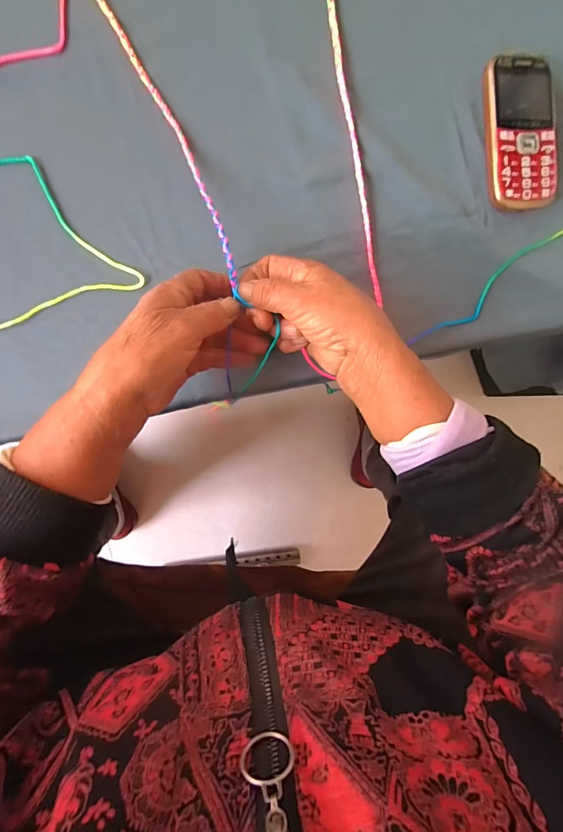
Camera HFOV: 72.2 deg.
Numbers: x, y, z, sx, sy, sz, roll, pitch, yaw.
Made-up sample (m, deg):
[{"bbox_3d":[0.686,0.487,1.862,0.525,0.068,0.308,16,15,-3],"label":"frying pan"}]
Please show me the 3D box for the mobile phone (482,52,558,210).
[{"bbox_3d":[0.216,-0.256,0.349,0.066,0.019,0.128,-4,94,-9],"label":"mobile phone"}]

